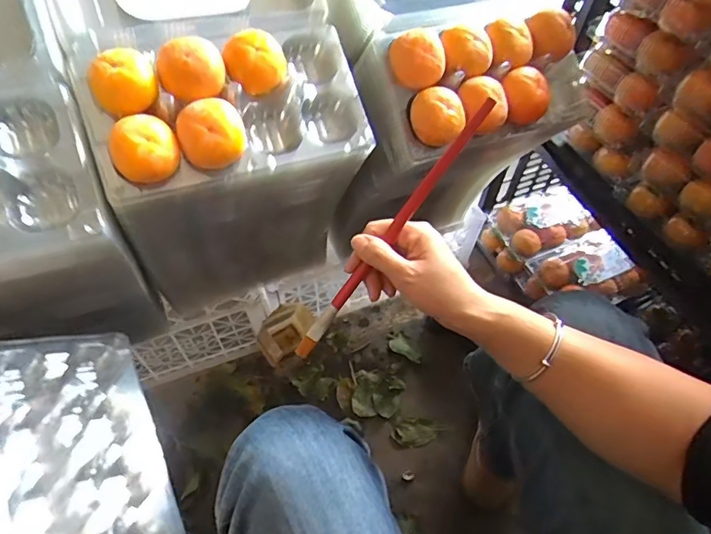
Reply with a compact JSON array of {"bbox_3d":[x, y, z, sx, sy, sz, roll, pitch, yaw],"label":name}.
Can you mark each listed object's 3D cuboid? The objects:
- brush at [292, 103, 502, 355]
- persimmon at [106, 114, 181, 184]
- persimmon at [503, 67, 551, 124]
[{"bbox_3d":[0.029,-0.028,0.417,0.012,0.013,0.267,41,100,21],"label":"brush"},{"bbox_3d":[-0.178,-0.100,0.411,0.054,0.042,0.041,-31,63,-20],"label":"persimmon"},{"bbox_3d":[0.187,-0.186,0.541,0.052,0.050,0.052,22,59,12],"label":"persimmon"}]

